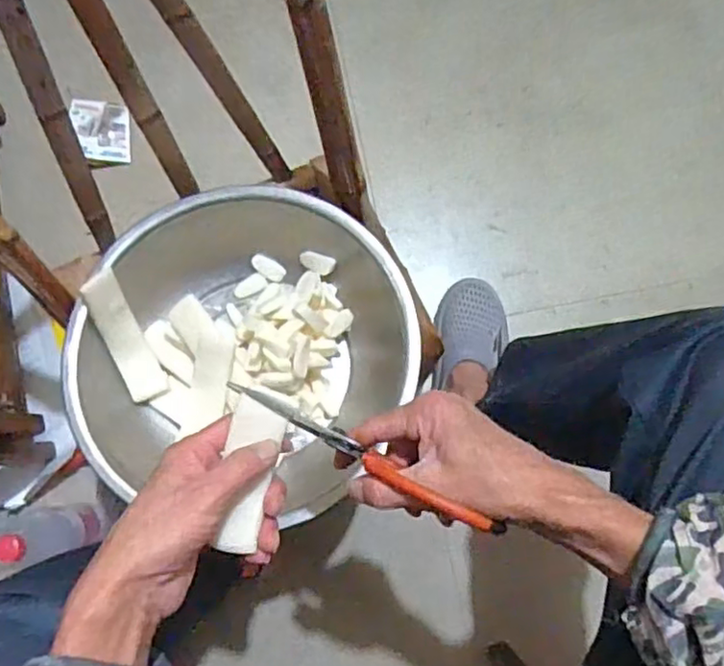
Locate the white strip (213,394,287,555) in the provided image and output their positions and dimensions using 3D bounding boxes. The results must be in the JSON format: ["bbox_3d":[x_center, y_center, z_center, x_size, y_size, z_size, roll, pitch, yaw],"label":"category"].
[{"bbox_3d":[-0.076,0.100,0.460,0.036,0.008,0.106,6,89,0],"label":"white strip"}]

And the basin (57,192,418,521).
[{"bbox_3d":[-0.116,0.010,0.674,0.318,0.099,0.305,0,80,-1],"label":"basin"}]

